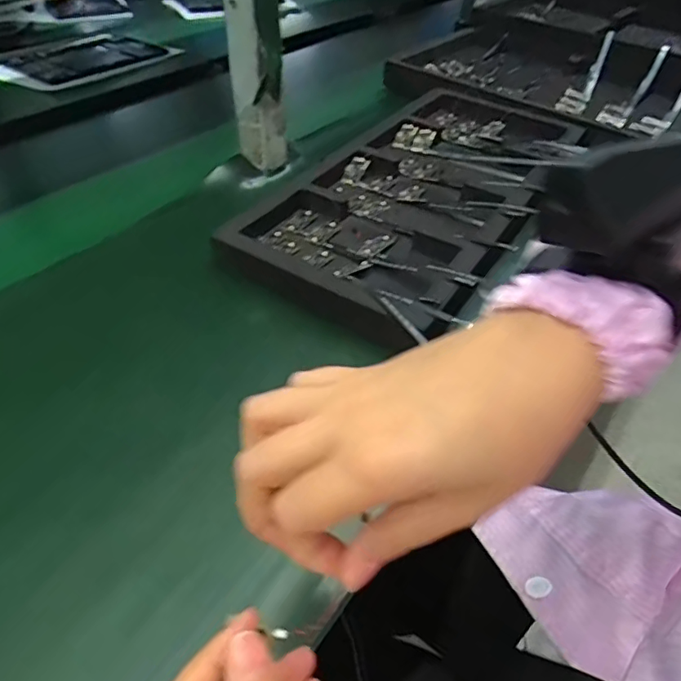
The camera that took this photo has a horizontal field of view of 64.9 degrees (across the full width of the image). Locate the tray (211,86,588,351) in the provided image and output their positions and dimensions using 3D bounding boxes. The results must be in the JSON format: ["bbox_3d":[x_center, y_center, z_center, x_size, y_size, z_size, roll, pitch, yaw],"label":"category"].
[{"bbox_3d":[0.097,-0.171,0.582,0.231,0.033,0.479,26,48,22],"label":"tray"}]

